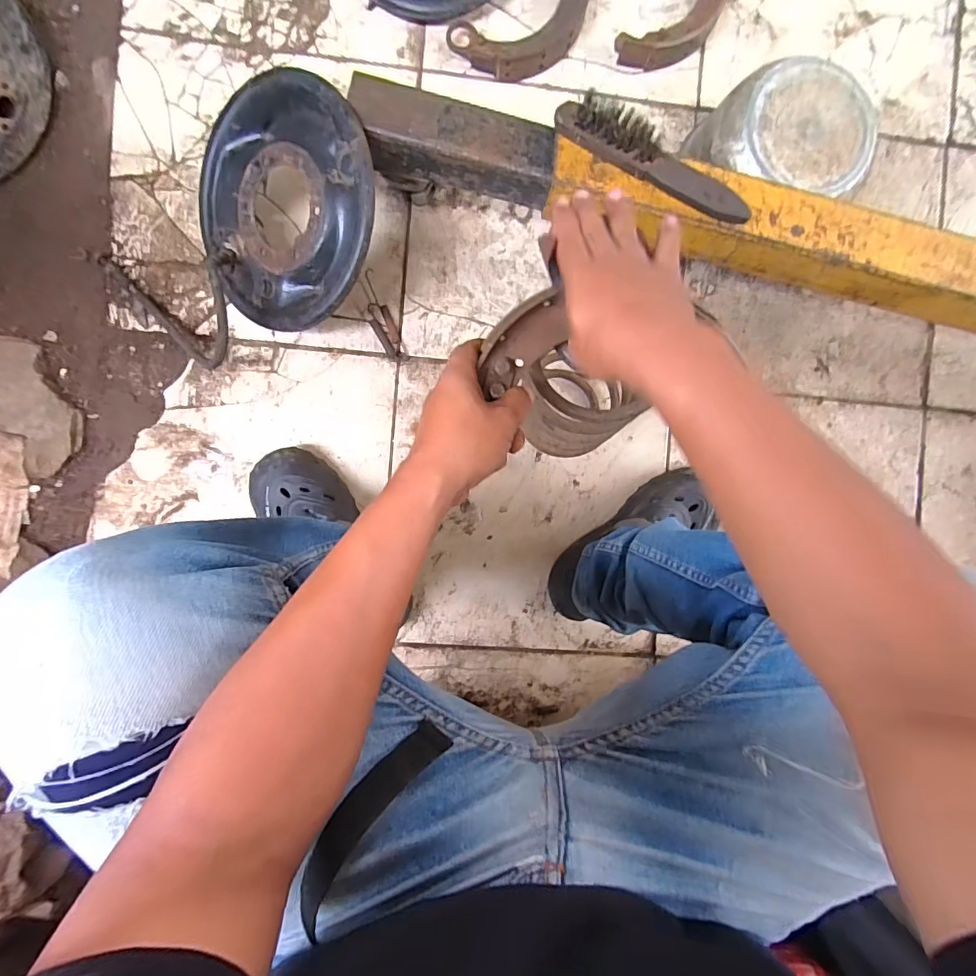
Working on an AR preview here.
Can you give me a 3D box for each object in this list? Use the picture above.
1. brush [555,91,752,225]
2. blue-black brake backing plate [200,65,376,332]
[{"bbox_3d":[0.183,-0.355,0.519,0.229,0.036,0.046,20,90,-5],"label":"brush"},{"bbox_3d":[-0.244,-0.335,0.582,0.264,0.035,0.257,31,115,16],"label":"blue-black brake backing plate"}]

